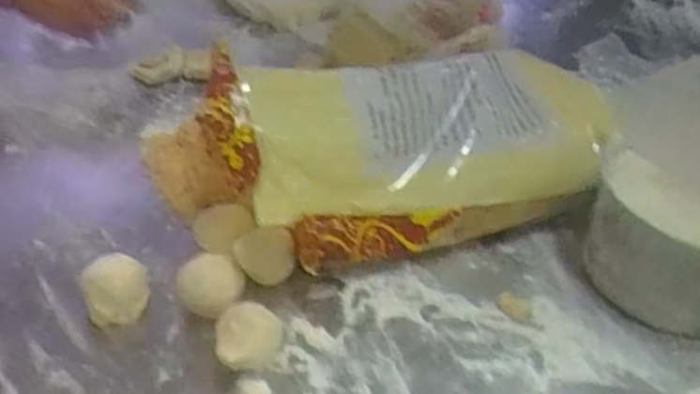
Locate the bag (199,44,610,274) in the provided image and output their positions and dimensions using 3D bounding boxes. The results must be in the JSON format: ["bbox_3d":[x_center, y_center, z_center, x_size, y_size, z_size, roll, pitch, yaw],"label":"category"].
[{"bbox_3d":[0.048,-0.035,0.550,0.318,0.136,0.143,-8,42,-15],"label":"bag"}]

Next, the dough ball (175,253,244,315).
[{"bbox_3d":[-0.102,0.064,0.493,0.048,0.039,0.043,-6,41,-13],"label":"dough ball"}]

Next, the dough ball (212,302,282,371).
[{"bbox_3d":[-0.070,0.098,0.458,0.044,0.036,0.044,2,40,-4],"label":"dough ball"}]

